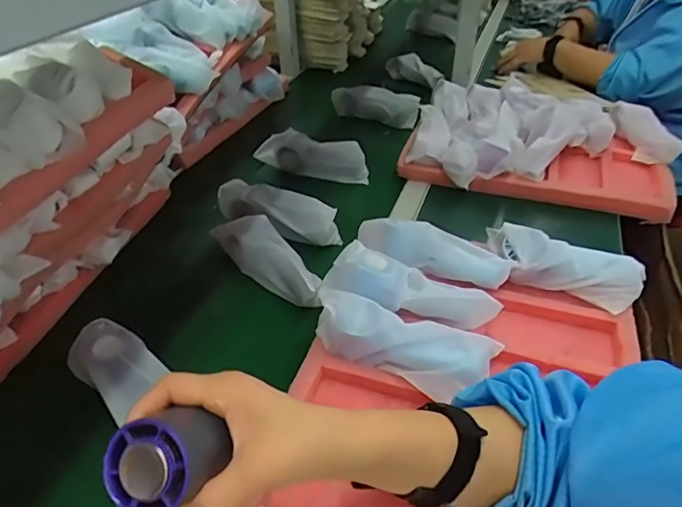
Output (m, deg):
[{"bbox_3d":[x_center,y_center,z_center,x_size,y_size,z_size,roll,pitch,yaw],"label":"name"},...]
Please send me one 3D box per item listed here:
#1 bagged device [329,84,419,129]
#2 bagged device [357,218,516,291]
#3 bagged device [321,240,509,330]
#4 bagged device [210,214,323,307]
[{"bbox_3d":[0.073,-0.311,1.044,0.195,0.071,0.048,15,42,19],"label":"bagged device"},{"bbox_3d":[0.113,-0.006,0.616,0.188,0.047,0.040,15,42,19],"label":"bagged device"},{"bbox_3d":[0.079,0.036,0.559,0.181,0.051,0.061,18,38,1],"label":"bagged device"},{"bbox_3d":[-0.091,0.006,0.658,0.059,0.061,0.198,-31,47,-31],"label":"bagged device"}]

